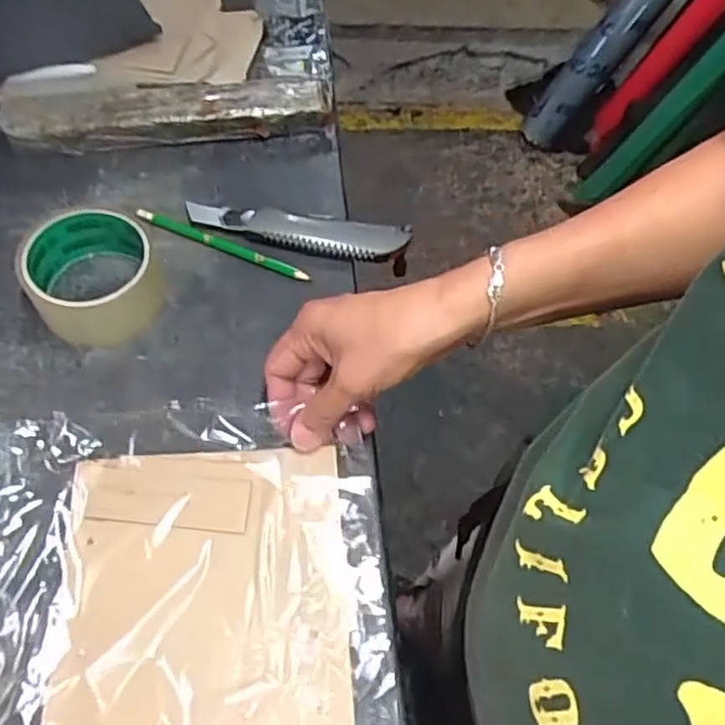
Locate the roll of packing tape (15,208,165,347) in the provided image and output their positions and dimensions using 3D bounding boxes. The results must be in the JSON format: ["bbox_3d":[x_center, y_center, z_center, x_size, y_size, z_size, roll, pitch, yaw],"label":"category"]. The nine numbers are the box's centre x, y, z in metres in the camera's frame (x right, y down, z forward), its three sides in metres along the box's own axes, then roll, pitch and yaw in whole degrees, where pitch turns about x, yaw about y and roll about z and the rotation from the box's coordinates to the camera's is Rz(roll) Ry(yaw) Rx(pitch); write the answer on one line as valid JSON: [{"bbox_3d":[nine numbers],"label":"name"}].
[{"bbox_3d":[-0.196,-0.066,0.478,0.093,0.046,0.094,2,61,-3],"label":"roll of packing tape"}]

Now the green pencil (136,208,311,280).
[{"bbox_3d":[-0.111,-0.093,0.526,0.147,0.008,0.011,21,62,8],"label":"green pencil"}]

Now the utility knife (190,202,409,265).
[{"bbox_3d":[-0.051,-0.108,0.533,0.173,0.013,0.039,11,61,2],"label":"utility knife"}]

